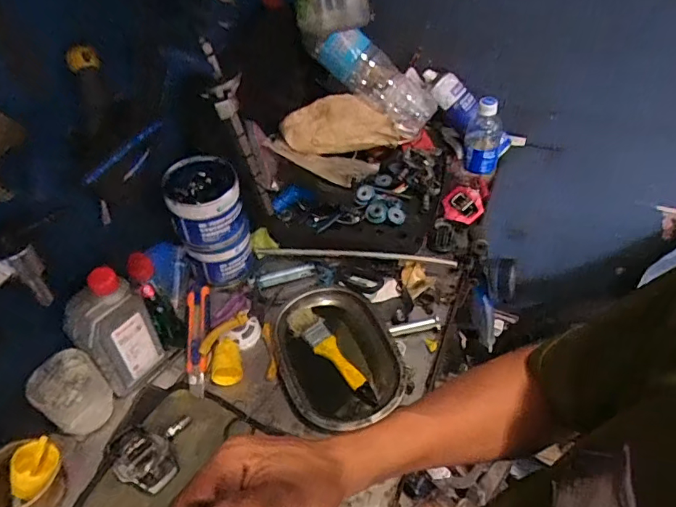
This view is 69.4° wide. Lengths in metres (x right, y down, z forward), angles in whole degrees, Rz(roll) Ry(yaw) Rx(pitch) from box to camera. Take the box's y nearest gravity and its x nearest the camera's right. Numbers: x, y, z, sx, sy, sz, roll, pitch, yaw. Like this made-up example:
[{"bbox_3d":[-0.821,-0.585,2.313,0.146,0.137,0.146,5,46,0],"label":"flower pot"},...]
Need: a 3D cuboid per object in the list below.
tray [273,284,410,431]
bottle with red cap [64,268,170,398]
[{"bbox_3d":[-0.002,0.150,0.699,0.167,0.039,0.218,-17,50,-14],"label":"tray"},{"bbox_3d":[-0.277,0.095,0.604,0.054,0.166,0.085,32,55,26],"label":"bottle with red cap"}]

